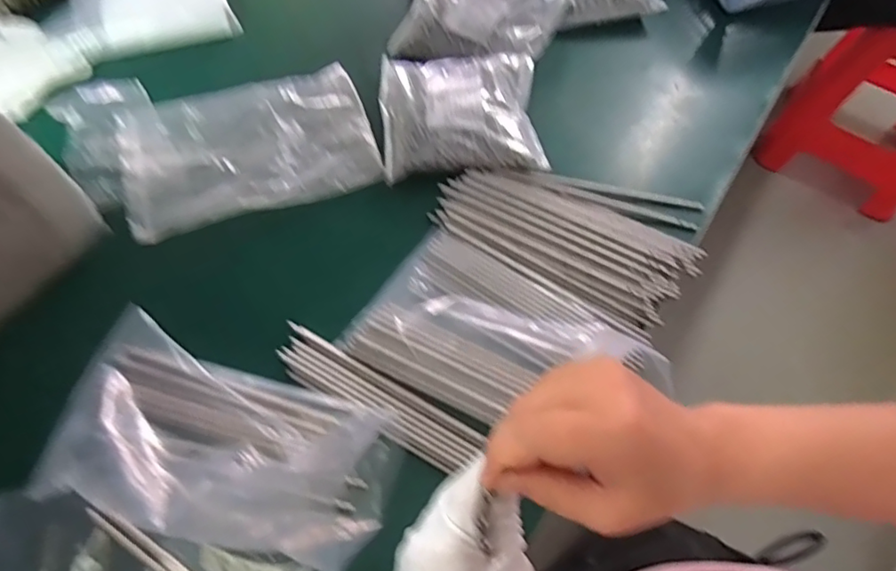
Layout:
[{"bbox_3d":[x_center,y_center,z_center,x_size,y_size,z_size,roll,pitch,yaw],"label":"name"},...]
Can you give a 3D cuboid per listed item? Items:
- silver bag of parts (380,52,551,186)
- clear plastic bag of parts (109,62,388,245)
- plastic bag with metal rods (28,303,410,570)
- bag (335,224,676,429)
[{"bbox_3d":[0.017,-0.225,0.728,0.198,0.035,0.183,-3,62,-5],"label":"silver bag of parts"},{"bbox_3d":[-0.246,-0.175,0.718,0.293,0.026,0.196,-15,64,-11],"label":"clear plastic bag of parts"},{"bbox_3d":[-0.210,0.149,0.537,0.316,0.036,0.173,19,63,7],"label":"plastic bag with metal rods"},{"bbox_3d":[0.056,0.062,0.594,0.289,0.020,0.172,30,66,16],"label":"bag"}]

